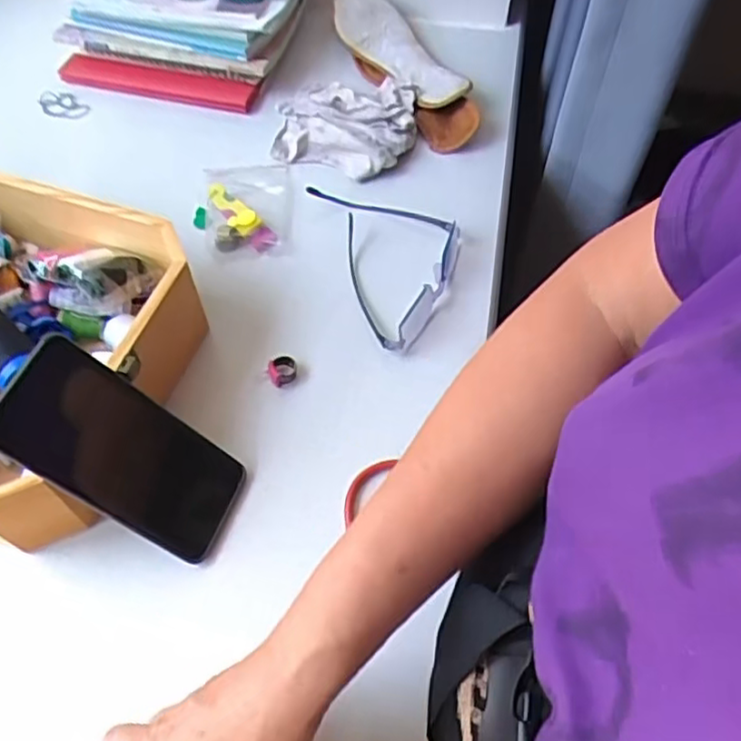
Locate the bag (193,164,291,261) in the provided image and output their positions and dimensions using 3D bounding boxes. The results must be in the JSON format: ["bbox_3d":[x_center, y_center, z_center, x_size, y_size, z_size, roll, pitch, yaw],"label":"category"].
[{"bbox_3d":[-0.116,-0.152,0.622,0.083,0.018,0.114,-4,58,-2],"label":"bag"}]

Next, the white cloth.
[{"bbox_3d":[-0.025,-0.244,0.660,0.133,0.033,0.118,7,58,4],"label":"white cloth"}]

